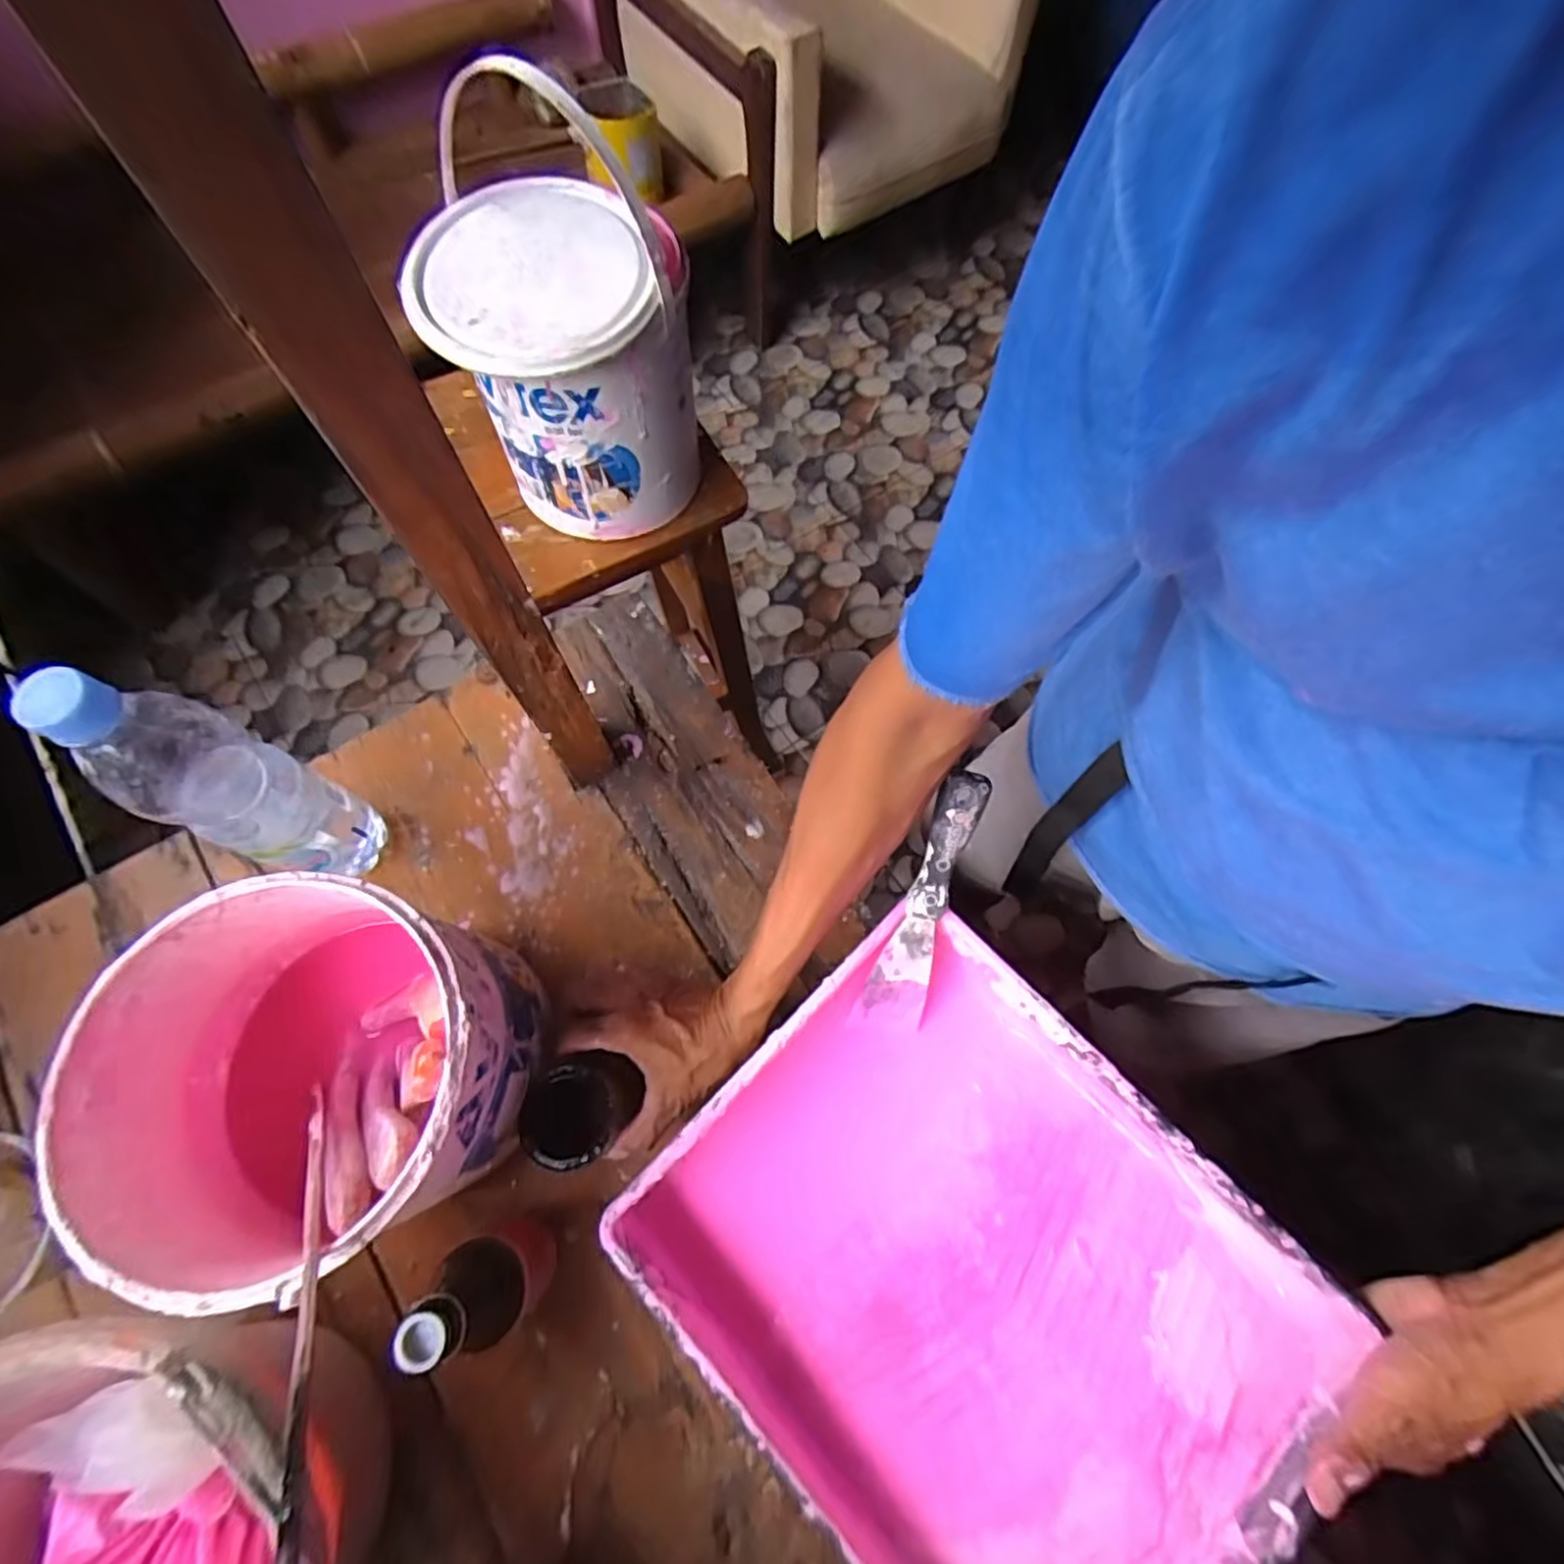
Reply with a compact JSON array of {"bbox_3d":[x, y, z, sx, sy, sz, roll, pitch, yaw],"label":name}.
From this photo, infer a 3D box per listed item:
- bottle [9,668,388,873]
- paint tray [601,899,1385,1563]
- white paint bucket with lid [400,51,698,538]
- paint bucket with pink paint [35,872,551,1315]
[{"bbox_3d":[-0.322,0.008,0.418,0.054,0.228,0.065,18,69,4],"label":"bottle"},{"bbox_3d":[0.114,0.285,0.405,0.278,0.064,0.350,-42,77,-16],"label":"paint tray"},{"bbox_3d":[-0.176,-0.338,0.537,0.167,0.266,0.160,1,69,-3],"label":"white paint bucket with lid"},{"bbox_3d":[-0.241,0.160,0.396,0.175,0.185,0.176,1,69,-3],"label":"paint bucket with pink paint"}]

